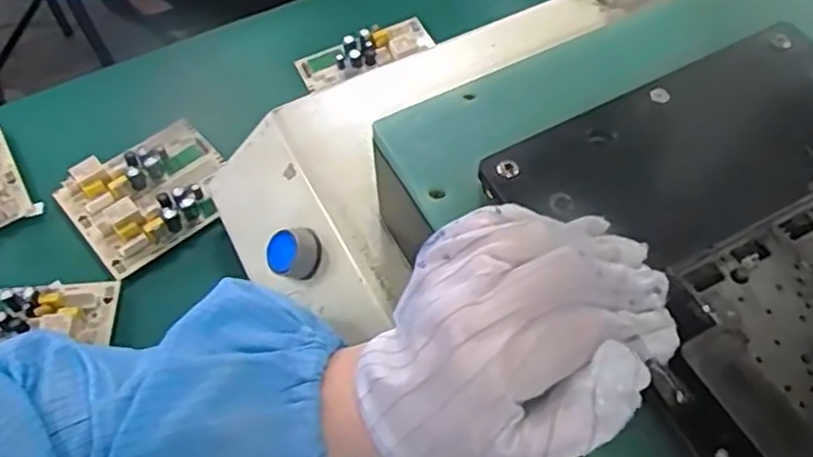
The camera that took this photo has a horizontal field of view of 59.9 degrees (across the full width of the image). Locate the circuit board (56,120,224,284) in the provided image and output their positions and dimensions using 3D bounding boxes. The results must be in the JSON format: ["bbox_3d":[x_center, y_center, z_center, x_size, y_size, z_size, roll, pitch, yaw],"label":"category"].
[{"bbox_3d":[-0.183,-0.028,0.505,0.109,0.022,0.092,-38,64,-20],"label":"circuit board"}]

